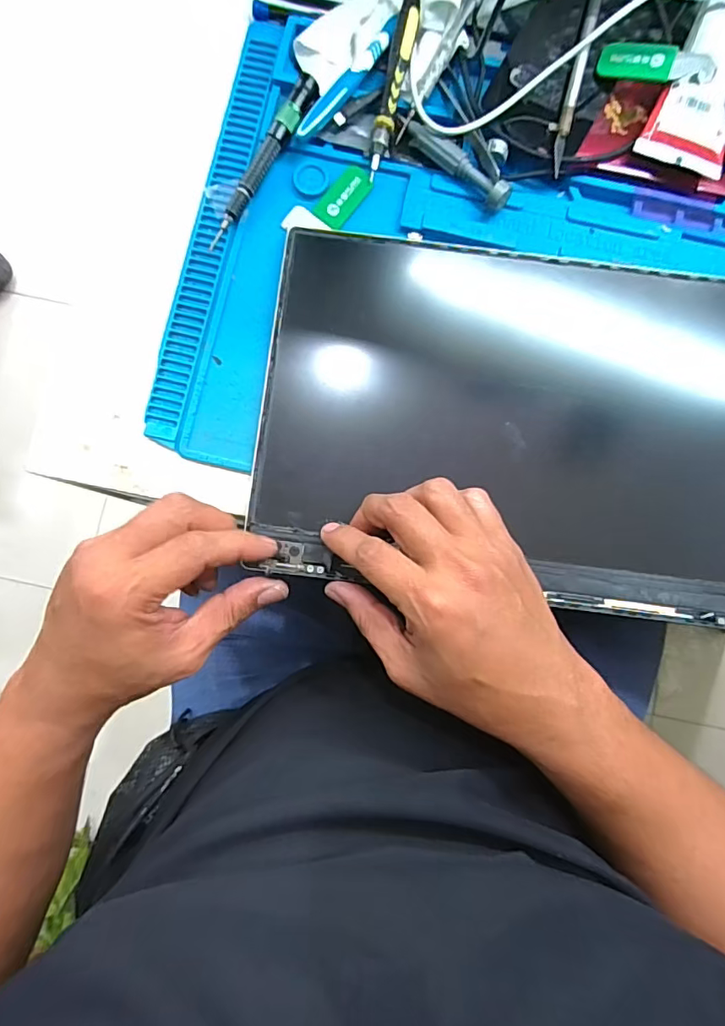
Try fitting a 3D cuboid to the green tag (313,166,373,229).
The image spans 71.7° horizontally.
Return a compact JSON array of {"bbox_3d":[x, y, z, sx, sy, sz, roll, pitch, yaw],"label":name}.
[{"bbox_3d":[-0.012,-0.217,0.343,0.022,0.004,0.045,37,85,3],"label":"green tag"}]

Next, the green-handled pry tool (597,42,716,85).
[{"bbox_3d":[0.191,-0.293,0.327,0.069,0.011,0.019,19,86,16],"label":"green-handled pry tool"}]

